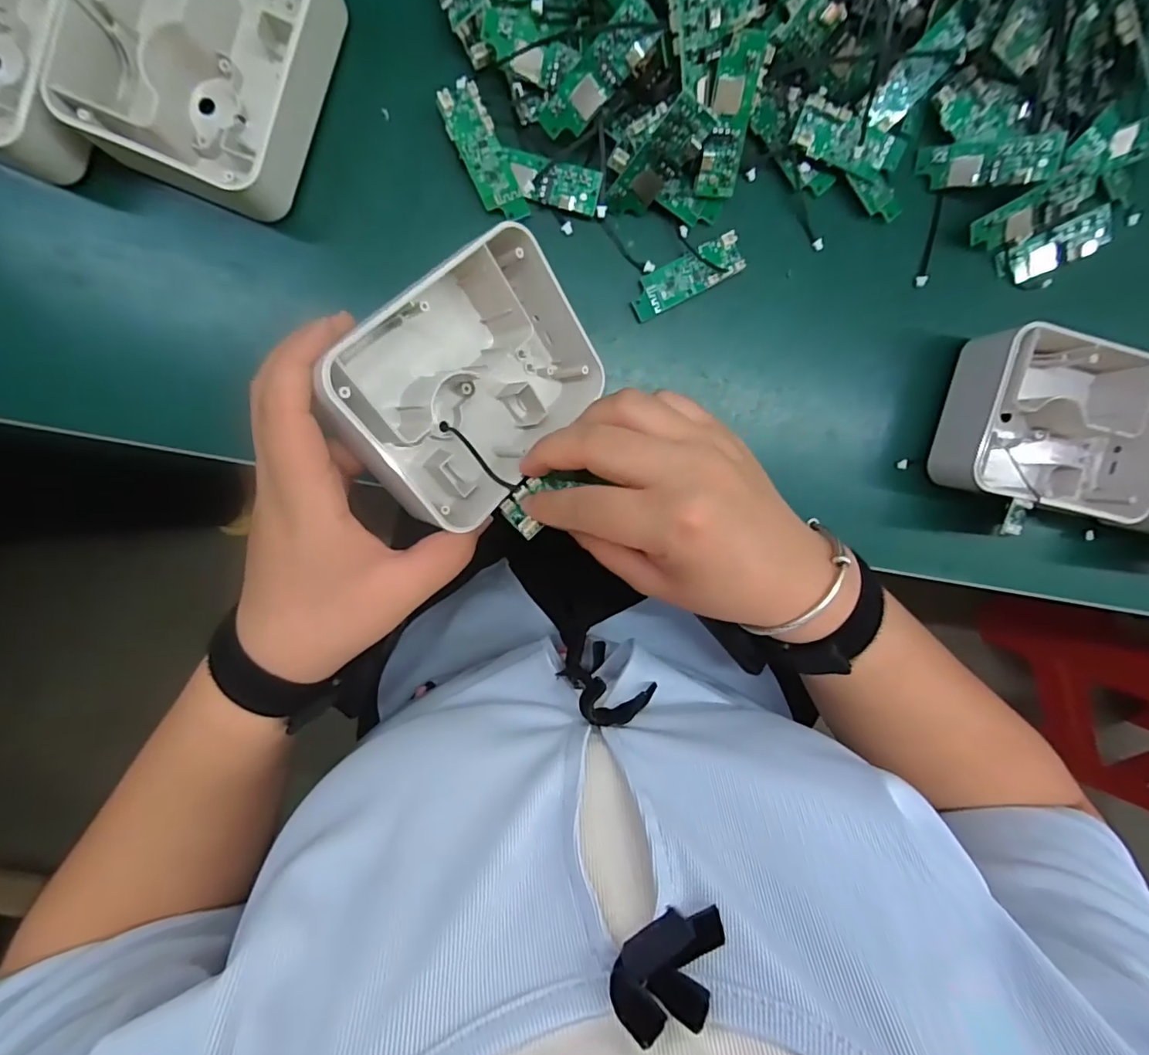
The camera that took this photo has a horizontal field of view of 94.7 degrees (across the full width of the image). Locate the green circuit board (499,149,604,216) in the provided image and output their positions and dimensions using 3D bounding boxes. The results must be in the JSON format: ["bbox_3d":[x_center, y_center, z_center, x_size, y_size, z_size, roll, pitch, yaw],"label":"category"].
[{"bbox_3d":[-0.013,-0.196,0.299,0.056,0.005,0.022,12,94,-7],"label":"green circuit board"}]

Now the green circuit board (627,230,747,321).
[{"bbox_3d":[0.067,-0.149,0.315,0.070,0.011,0.024,-28,97,-2],"label":"green circuit board"}]

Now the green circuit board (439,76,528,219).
[{"bbox_3d":[-0.051,-0.207,0.290,0.024,0.012,0.071,-28,97,-3],"label":"green circuit board"}]

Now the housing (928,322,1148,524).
[{"bbox_3d":[0.302,-0.065,0.336,0.124,0.050,0.104,10,94,-6],"label":"housing"}]

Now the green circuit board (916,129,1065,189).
[{"bbox_3d":[0.245,-0.217,0.315,0.071,0.007,0.025,9,112,25],"label":"green circuit board"}]

